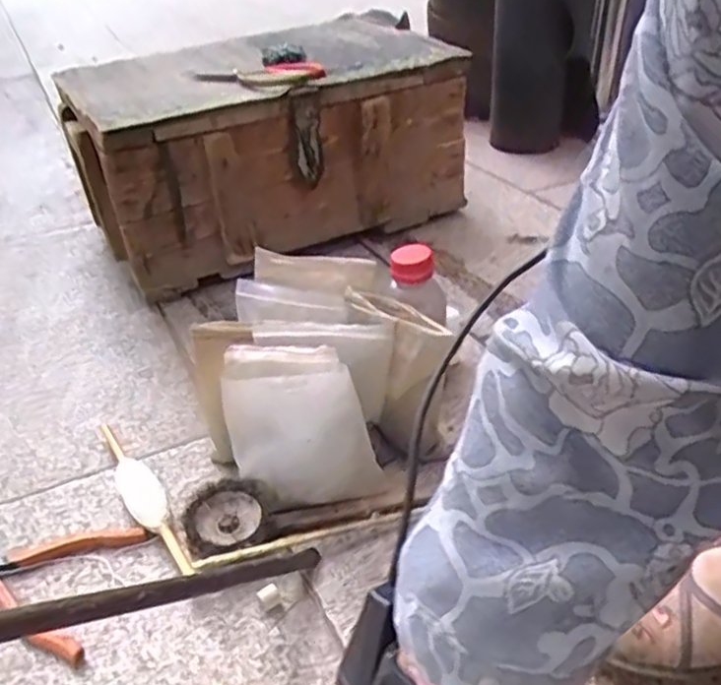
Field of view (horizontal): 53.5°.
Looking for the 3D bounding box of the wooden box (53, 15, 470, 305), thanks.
[{"bbox_3d":[-0.112,-0.266,0.983,0.504,0.257,0.239,-19,38,-23],"label":"wooden box"}]

